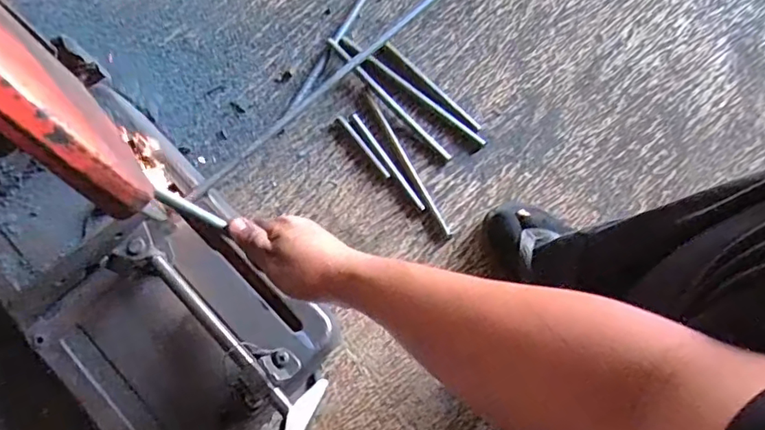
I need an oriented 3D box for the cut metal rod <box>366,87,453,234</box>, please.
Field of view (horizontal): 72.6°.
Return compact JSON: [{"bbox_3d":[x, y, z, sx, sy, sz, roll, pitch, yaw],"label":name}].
[{"bbox_3d":[0.033,-0.073,0.706,0.010,0.009,0.228,-27,77,-8],"label":"cut metal rod"}]

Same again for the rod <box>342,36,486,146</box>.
[{"bbox_3d":[0.042,-0.176,0.733,0.251,0.010,0.013,39,77,9],"label":"rod"}]

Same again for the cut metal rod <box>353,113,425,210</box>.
[{"bbox_3d":[0.008,-0.073,0.704,0.007,0.009,0.162,-34,78,-10],"label":"cut metal rod"}]

